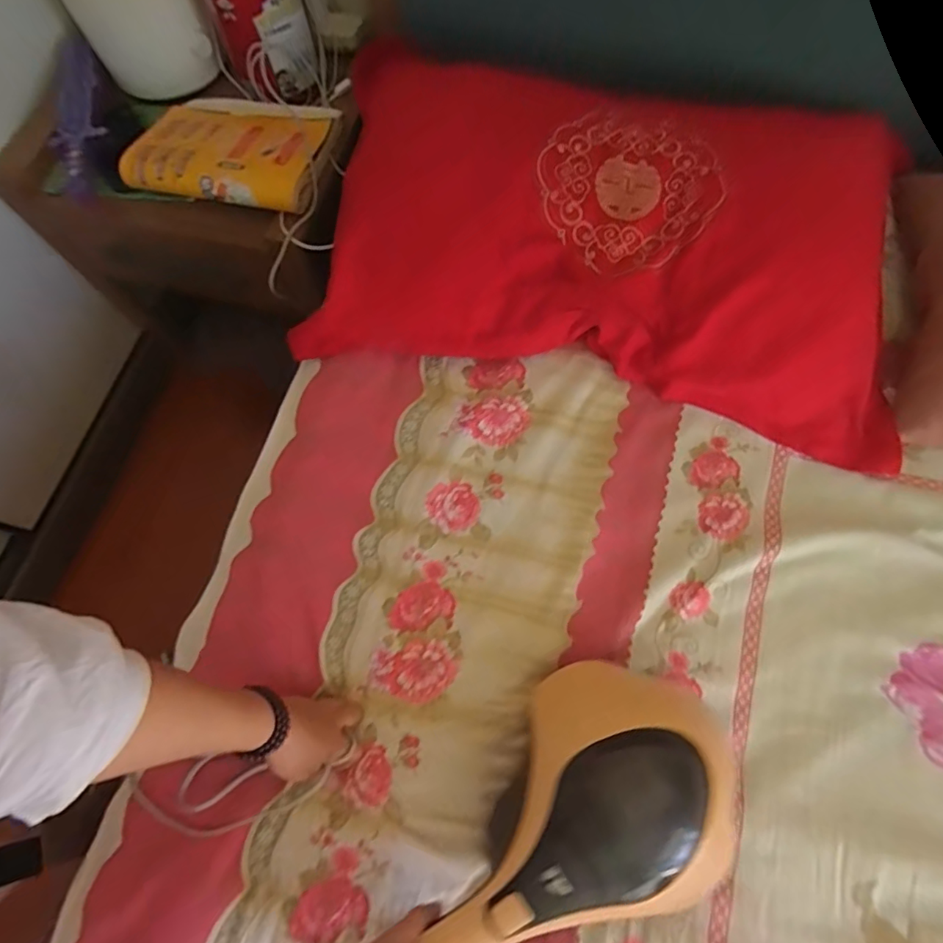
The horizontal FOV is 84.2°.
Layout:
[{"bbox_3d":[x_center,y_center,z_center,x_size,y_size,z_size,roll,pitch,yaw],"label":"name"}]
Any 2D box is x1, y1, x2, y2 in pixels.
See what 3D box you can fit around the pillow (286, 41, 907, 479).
[{"bbox_3d":[0.169,-0.282,0.634,0.698,0.133,0.404,11,72,6],"label":"pillow"}]

